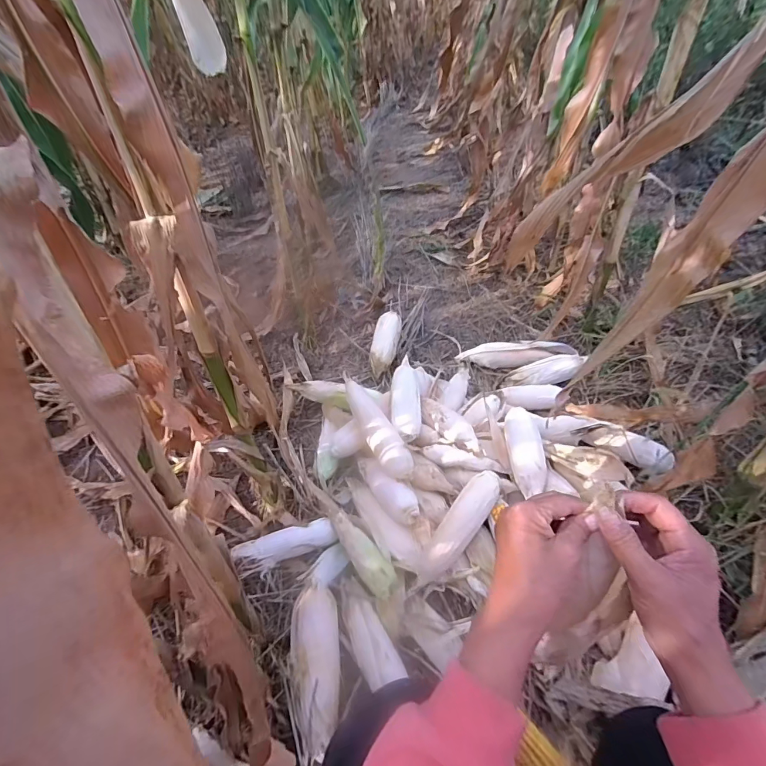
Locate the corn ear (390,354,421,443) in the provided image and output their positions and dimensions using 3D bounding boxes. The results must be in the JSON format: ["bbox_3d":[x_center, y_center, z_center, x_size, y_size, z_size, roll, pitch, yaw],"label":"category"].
[{"bbox_3d":[0.051,0.030,0.939,0.065,0.049,0.225,-3,42,4],"label":"corn ear"}]

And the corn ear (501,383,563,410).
[{"bbox_3d":[0.351,0.037,0.987,0.138,0.053,0.070,-3,42,4],"label":"corn ear"}]

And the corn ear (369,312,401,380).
[{"bbox_3d":[0.009,-0.113,1.176,0.075,0.054,0.233,3,43,10],"label":"corn ear"}]

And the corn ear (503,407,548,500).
[{"bbox_3d":[0.279,0.132,0.809,0.066,0.057,0.204,0,42,7],"label":"corn ear"}]

